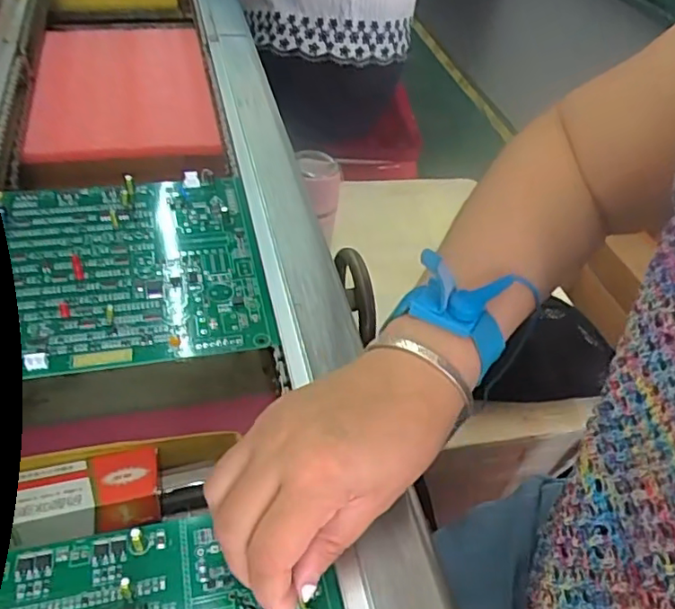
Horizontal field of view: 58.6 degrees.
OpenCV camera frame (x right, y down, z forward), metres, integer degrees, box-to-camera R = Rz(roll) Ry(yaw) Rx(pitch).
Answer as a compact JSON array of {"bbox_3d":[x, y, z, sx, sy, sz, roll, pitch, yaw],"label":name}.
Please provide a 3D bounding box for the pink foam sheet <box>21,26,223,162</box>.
[{"bbox_3d":[-0.239,-0.257,0.680,0.177,0.026,0.291,-6,46,-12],"label":"pink foam sheet"}]

